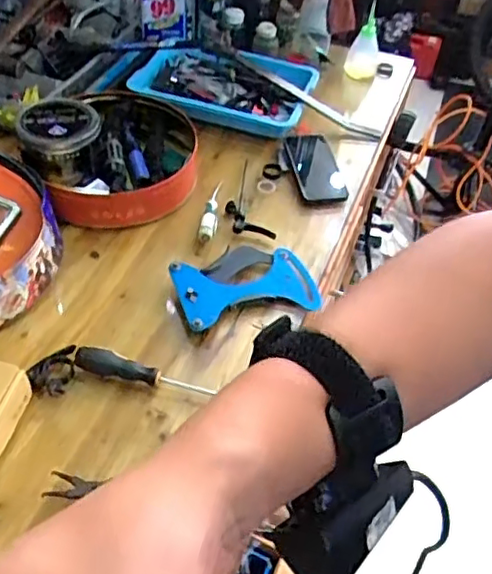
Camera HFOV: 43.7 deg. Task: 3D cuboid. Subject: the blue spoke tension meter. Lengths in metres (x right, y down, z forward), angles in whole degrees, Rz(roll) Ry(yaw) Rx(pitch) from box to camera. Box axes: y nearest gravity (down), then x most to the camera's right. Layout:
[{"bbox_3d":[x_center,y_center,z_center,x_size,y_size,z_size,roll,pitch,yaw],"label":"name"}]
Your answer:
[{"bbox_3d":[-0.002,-0.013,0.848,0.191,0.027,0.137,-13,50,-16],"label":"blue spoke tension meter"}]

